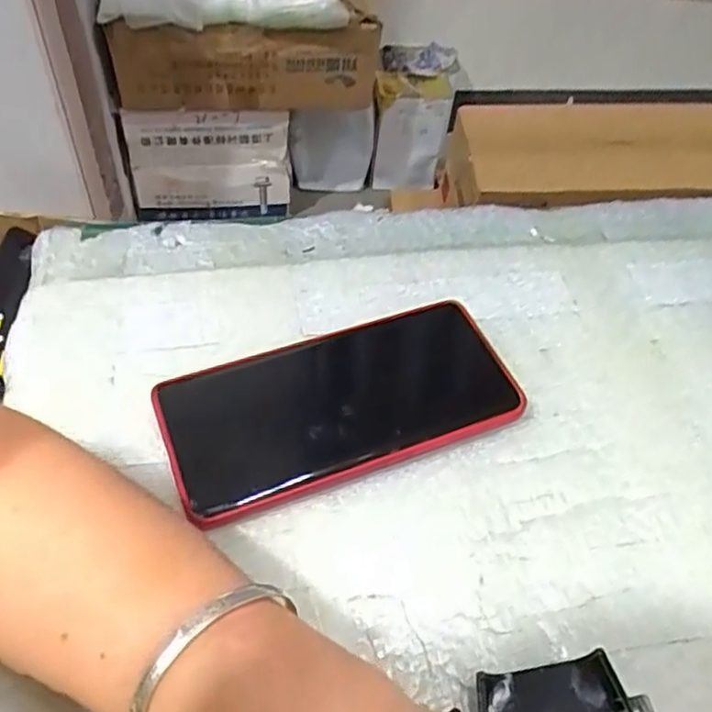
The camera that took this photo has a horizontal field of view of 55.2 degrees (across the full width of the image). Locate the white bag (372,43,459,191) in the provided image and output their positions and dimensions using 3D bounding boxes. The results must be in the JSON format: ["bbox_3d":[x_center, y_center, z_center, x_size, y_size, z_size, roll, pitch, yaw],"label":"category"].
[{"bbox_3d":[0.126,-0.534,1.549,0.174,0.262,0.184,5,51,-2],"label":"white bag"}]

